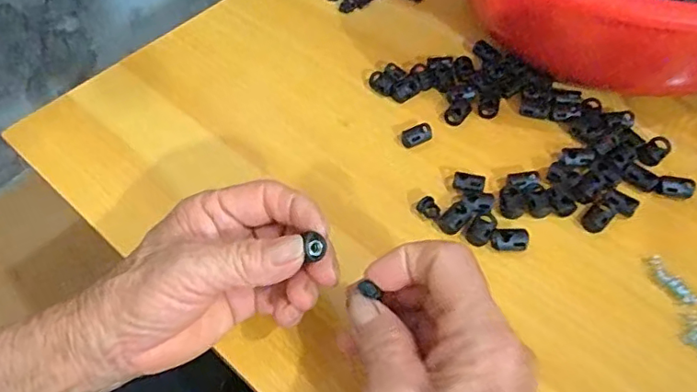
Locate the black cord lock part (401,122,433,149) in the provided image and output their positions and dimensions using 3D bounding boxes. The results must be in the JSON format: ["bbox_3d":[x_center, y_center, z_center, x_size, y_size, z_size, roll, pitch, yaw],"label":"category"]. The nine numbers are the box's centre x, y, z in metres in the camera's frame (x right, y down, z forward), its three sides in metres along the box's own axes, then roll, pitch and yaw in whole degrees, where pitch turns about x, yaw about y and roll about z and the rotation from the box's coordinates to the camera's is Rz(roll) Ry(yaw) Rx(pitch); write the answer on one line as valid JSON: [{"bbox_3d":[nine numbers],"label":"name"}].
[{"bbox_3d":[0.046,-0.041,0.382,0.023,0.009,0.013,-25,56,-15],"label":"black cord lock part"}]

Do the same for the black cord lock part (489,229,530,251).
[{"bbox_3d":[0.095,0.026,0.327,0.022,0.005,0.013,-5,53,-1],"label":"black cord lock part"}]

